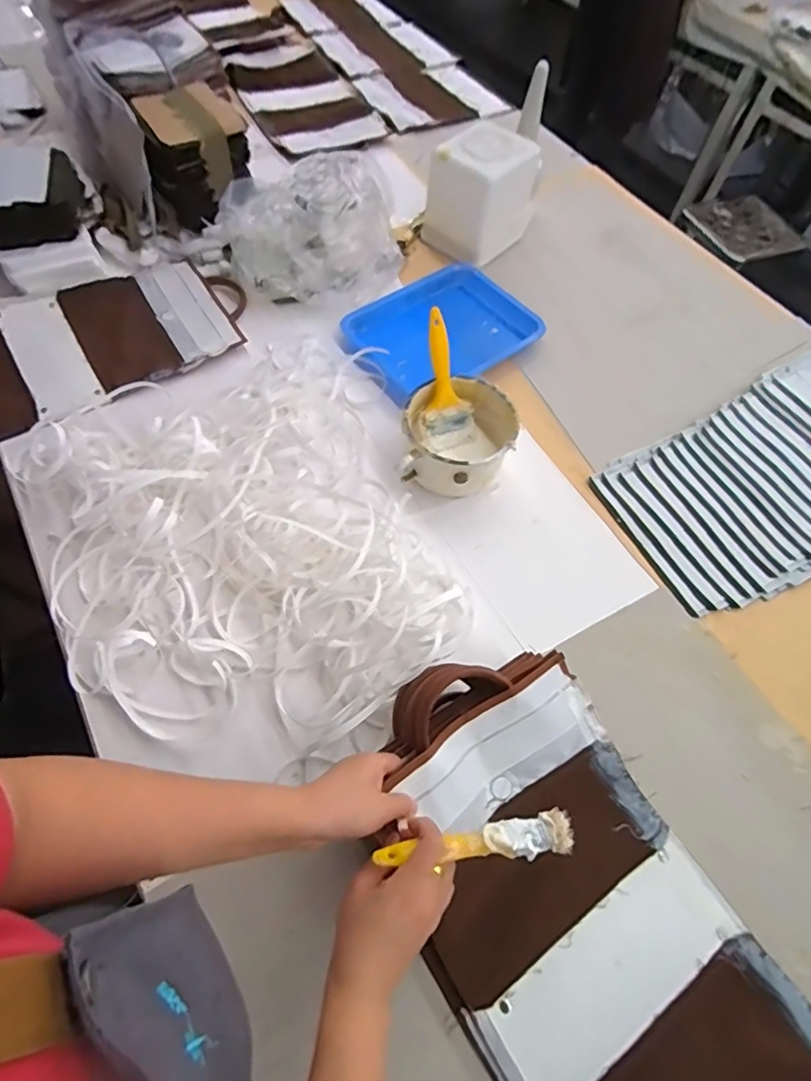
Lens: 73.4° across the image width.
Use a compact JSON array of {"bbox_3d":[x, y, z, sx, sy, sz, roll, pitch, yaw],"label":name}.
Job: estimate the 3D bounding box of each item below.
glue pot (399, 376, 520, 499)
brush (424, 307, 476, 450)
[{"bbox_3d":[0.071,-0.139,0.739,0.140,0.079,0.146,2,60,-3],"label":"glue pot"},{"bbox_3d":[0.052,-0.210,0.726,0.067,0.175,0.017,-21,26,-15],"label":"brush"}]

